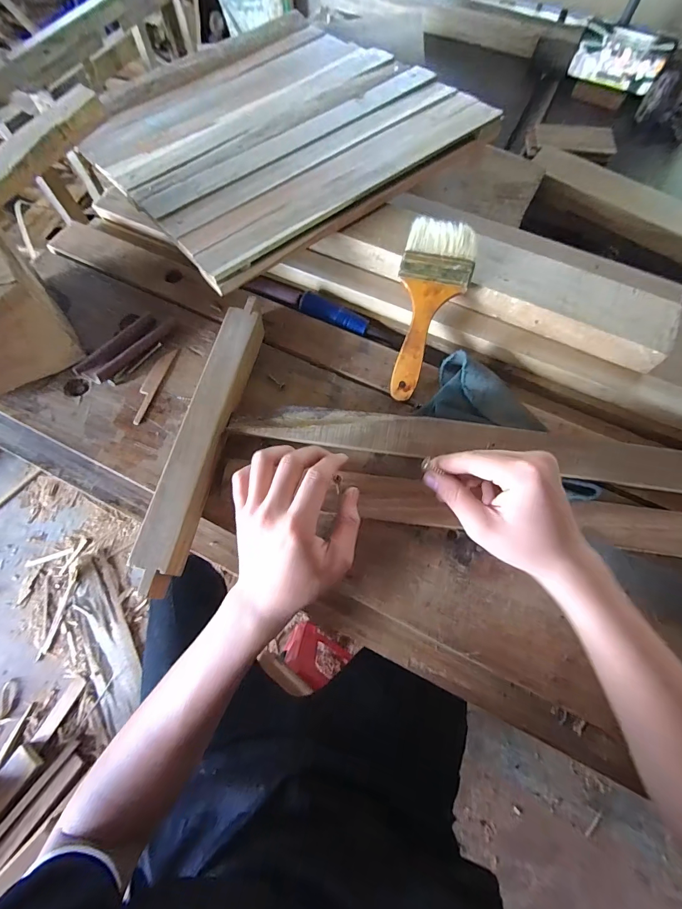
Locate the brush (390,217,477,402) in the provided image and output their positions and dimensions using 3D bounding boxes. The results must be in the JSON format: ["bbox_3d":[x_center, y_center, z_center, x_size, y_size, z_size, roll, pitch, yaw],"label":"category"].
[{"bbox_3d":[0.089,-0.150,0.388,0.071,0.010,0.184,14,95,5],"label":"brush"}]

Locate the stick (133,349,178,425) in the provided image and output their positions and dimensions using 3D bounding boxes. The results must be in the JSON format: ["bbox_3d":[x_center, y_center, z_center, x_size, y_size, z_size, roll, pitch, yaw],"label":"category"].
[{"bbox_3d":[-0.209,-0.077,0.404,0.017,0.004,0.095,16,70,6],"label":"stick"}]

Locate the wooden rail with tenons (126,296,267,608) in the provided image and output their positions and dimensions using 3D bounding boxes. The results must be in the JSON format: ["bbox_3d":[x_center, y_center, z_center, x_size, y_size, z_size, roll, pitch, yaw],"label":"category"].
[{"bbox_3d":[-0.135,-0.019,0.364,0.037,0.036,0.294,11,69,4],"label":"wooden rail with tenons"}]

